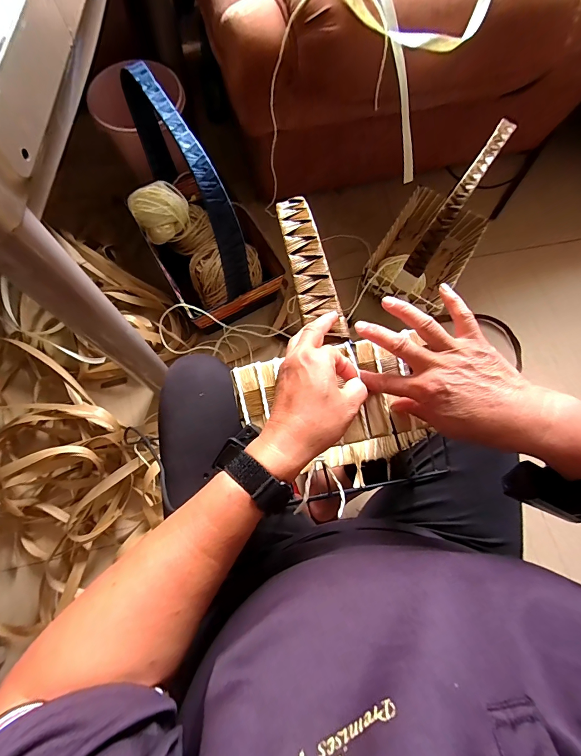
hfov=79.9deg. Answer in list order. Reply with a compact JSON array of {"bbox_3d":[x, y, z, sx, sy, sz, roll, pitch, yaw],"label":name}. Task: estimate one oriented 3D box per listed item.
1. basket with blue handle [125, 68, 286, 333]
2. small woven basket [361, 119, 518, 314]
[{"bbox_3d":[-0.228,-0.395,0.820,0.252,0.451,0.441,-29,77,-10],"label":"basket with blue handle"},{"bbox_3d":[0.378,-0.377,0.889,0.226,0.431,0.365,32,75,7],"label":"small woven basket"}]

